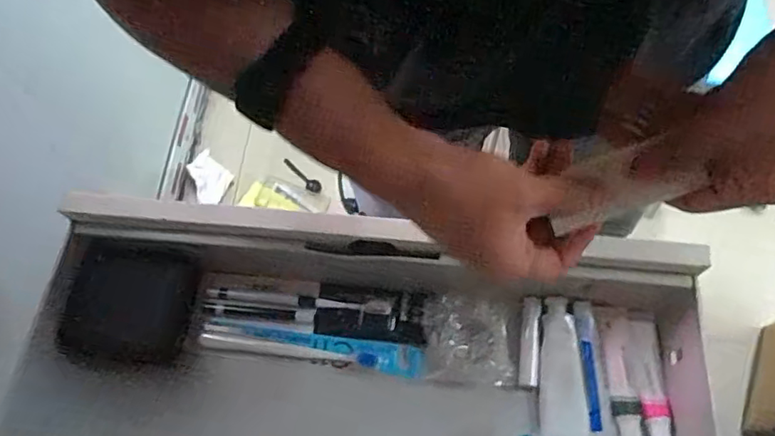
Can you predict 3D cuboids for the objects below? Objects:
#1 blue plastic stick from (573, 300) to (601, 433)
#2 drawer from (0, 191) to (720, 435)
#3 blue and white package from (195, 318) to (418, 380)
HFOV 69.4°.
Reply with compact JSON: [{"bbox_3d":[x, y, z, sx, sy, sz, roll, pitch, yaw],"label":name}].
[{"bbox_3d":[0.185,0.134,0.515,0.014,0.008,0.115,0,67,2],"label":"blue plastic stick"},{"bbox_3d":[-0.030,0.114,0.509,0.624,0.085,0.227,5,67,3],"label":"drawer"},{"bbox_3d":[-0.074,0.125,0.539,0.213,0.021,0.030,7,67,4],"label":"blue and white package"}]

